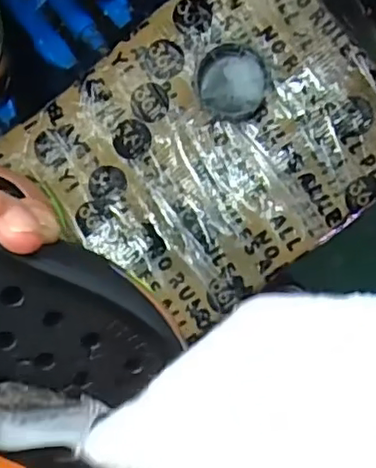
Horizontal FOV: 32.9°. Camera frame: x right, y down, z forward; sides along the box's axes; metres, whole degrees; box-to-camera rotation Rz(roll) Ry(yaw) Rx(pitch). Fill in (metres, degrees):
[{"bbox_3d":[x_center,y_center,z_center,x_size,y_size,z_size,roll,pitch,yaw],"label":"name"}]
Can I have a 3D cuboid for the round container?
[{"bbox_3d":[0.038,-0.126,0.537,0.057,0.016,0.062,0,90,8],"label":"round container"}]

